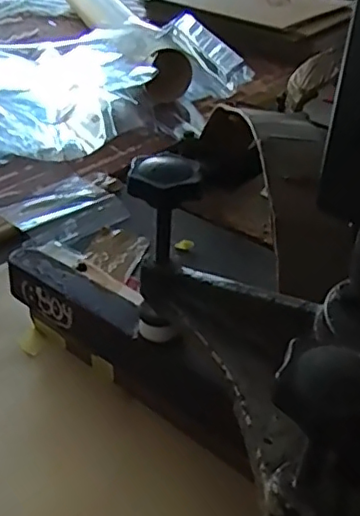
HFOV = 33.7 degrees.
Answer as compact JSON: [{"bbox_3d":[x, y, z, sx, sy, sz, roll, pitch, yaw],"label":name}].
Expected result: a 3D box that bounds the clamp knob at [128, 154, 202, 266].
[{"bbox_3d":[-0.009,-0.019,0.278,0.028,0.054,0.022,-24,43,-33],"label":"clamp knob"}]

